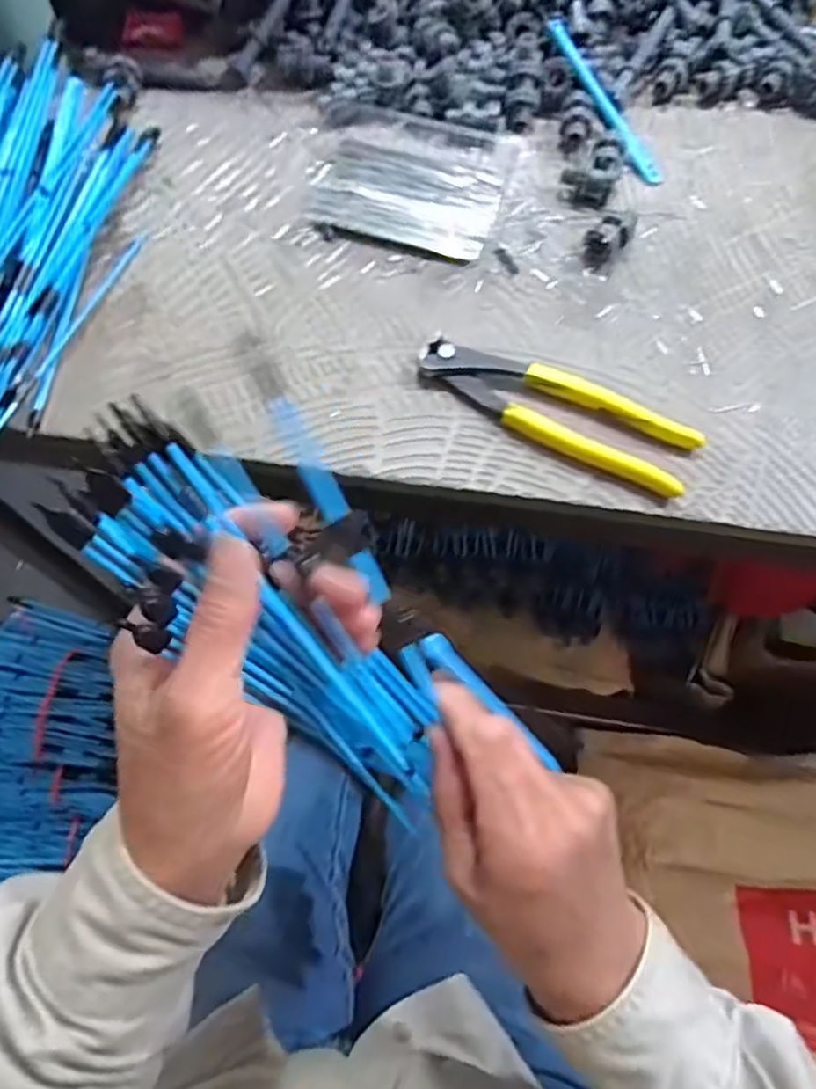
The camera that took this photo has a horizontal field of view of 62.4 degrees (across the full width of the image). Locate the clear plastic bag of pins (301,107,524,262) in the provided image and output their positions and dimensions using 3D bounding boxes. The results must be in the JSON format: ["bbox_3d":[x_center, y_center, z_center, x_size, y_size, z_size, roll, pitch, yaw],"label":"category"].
[{"bbox_3d":[0.001,-0.261,0.478,0.134,0.010,0.128,14,66,6],"label":"clear plastic bag of pins"}]

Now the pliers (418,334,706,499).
[{"bbox_3d":[0.085,-0.080,0.386,0.162,0.015,0.048,24,67,11],"label":"pliers"}]

